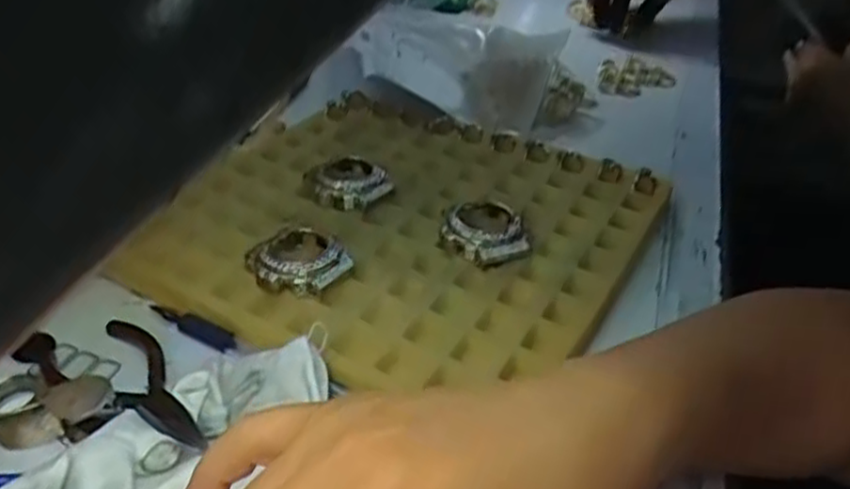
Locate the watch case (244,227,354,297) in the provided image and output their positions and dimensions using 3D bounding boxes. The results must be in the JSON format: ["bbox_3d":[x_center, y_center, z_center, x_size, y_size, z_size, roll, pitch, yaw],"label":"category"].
[{"bbox_3d":[-0.067,0.009,0.377,0.047,0.015,0.044,30,43,34],"label":"watch case"}]

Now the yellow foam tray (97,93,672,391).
[{"bbox_3d":[-0.014,-0.021,0.425,0.256,0.016,0.240,20,41,21],"label":"yellow foam tray"}]

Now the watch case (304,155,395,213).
[{"bbox_3d":[-0.047,-0.038,0.446,0.044,0.016,0.043,-23,42,-32],"label":"watch case"}]

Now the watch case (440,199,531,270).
[{"bbox_3d":[0.033,-0.006,0.405,0.045,0.017,0.042,-8,36,-16],"label":"watch case"}]

